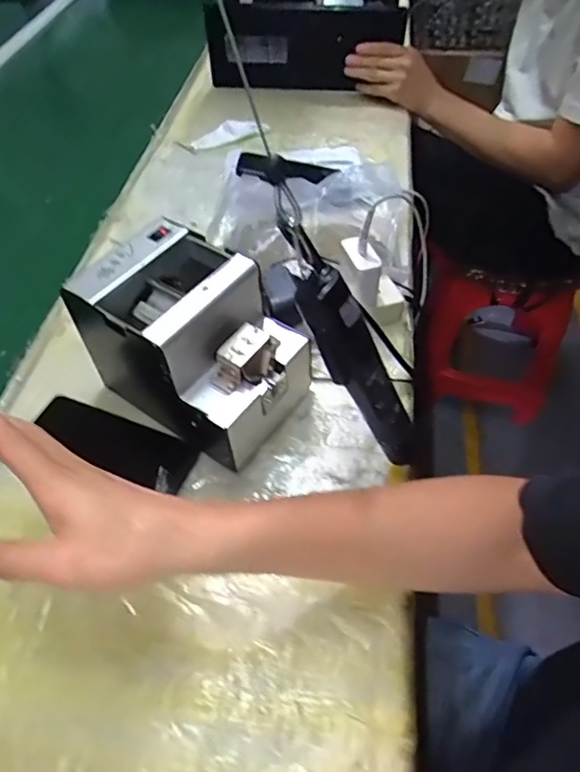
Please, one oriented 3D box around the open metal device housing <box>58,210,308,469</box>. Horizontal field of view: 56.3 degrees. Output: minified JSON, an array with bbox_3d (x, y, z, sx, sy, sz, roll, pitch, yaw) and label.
[{"bbox_3d":[-0.086,-0.040,0.513,0.173,0.145,0.123,29,58,23],"label":"open metal device housing"}]

